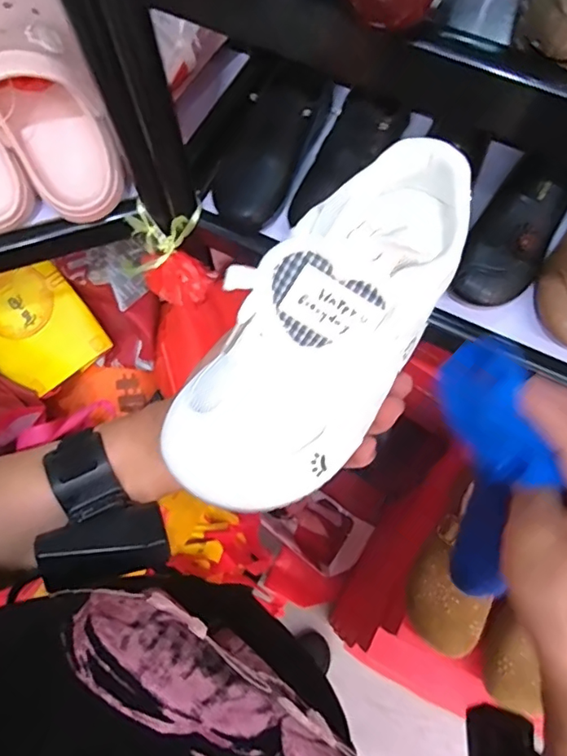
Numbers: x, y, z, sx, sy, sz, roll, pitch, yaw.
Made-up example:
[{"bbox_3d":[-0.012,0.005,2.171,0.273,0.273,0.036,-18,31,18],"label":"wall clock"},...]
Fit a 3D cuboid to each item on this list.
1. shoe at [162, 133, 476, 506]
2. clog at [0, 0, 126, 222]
[{"bbox_3d":[0.026,-0.033,0.272,0.084,0.077,0.222,35,86,13],"label":"shoe"},{"bbox_3d":[-0.242,-0.282,0.514,0.094,0.253,0.086,-24,26,-8],"label":"clog"}]

